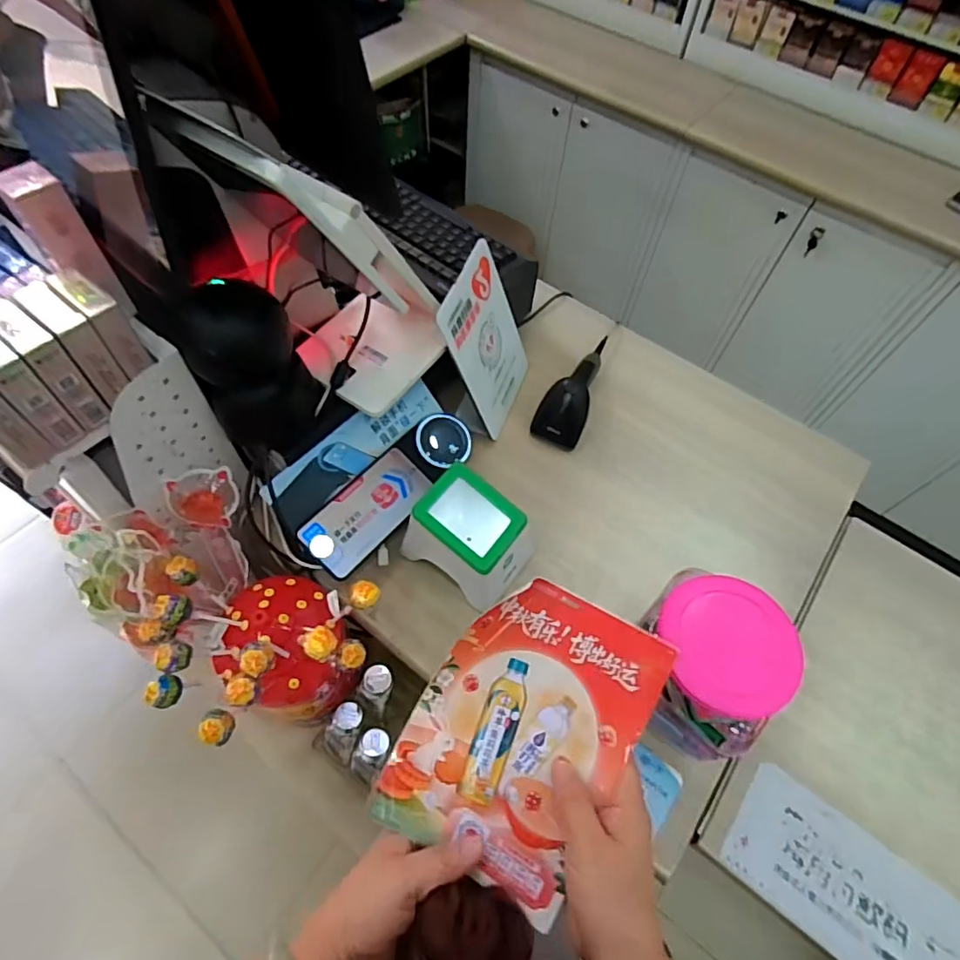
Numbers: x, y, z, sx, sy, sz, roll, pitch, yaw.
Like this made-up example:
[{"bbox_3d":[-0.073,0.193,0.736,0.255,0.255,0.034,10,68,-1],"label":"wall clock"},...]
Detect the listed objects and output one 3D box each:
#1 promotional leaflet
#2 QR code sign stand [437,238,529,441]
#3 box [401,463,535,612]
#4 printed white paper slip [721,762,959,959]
[{"bbox_3d":[0.031,0.181,0.407,0.143,0.017,0.202,28,81,16],"label":"promotional leaflet"},{"bbox_3d":[0.013,-0.172,0.707,0.091,0.183,0.152,17,60,7],"label":"QR code sign stand"},{"bbox_3d":[-0.008,0.058,0.616,0.118,0.099,0.109,35,63,16],"label":"box"},{"bbox_3d":[0.370,0.394,0.500,0.286,0.009,0.111,34,63,15],"label":"printed white paper slip"}]

